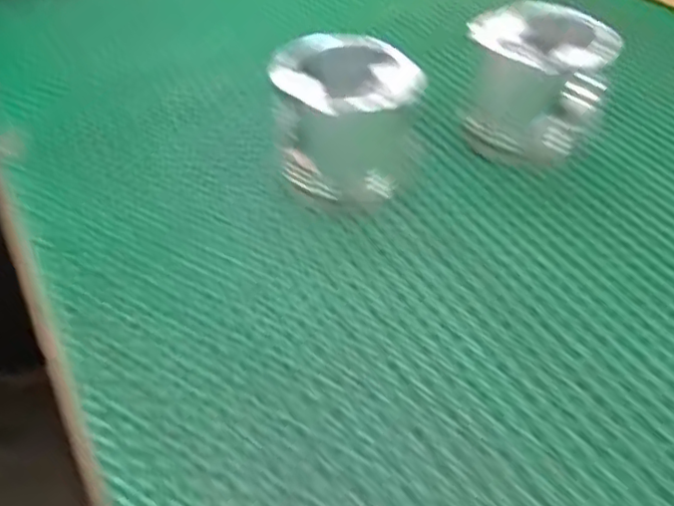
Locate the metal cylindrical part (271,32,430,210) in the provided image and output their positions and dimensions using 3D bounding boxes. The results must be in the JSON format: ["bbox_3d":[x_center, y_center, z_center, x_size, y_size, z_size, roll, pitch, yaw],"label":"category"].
[{"bbox_3d":[0.002,-0.091,0.450,0.089,0.090,0.077,21,47,22],"label":"metal cylindrical part"}]

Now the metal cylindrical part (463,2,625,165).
[{"bbox_3d":[0.158,-0.130,0.496,0.091,0.099,0.104,27,49,26],"label":"metal cylindrical part"}]

